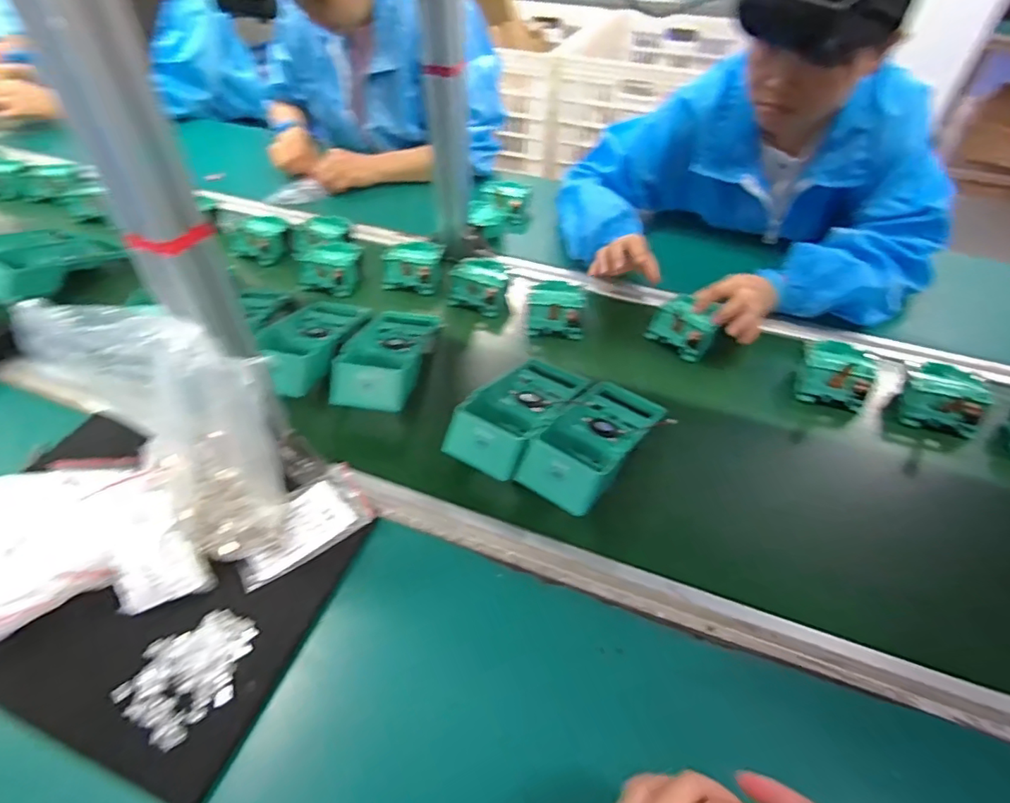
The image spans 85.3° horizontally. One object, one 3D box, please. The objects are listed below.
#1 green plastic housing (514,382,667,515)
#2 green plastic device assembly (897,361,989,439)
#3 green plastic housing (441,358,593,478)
[{"bbox_3d":[0.097,0.036,0.576,0.086,0.051,0.190,28,51,24],"label":"green plastic housing"},{"bbox_3d":[0.488,-0.002,0.614,0.076,0.048,0.075,19,48,17],"label":"green plastic device assembly"},{"bbox_3d":[0.020,0.002,0.608,0.088,0.053,0.196,23,49,20],"label":"green plastic housing"}]

